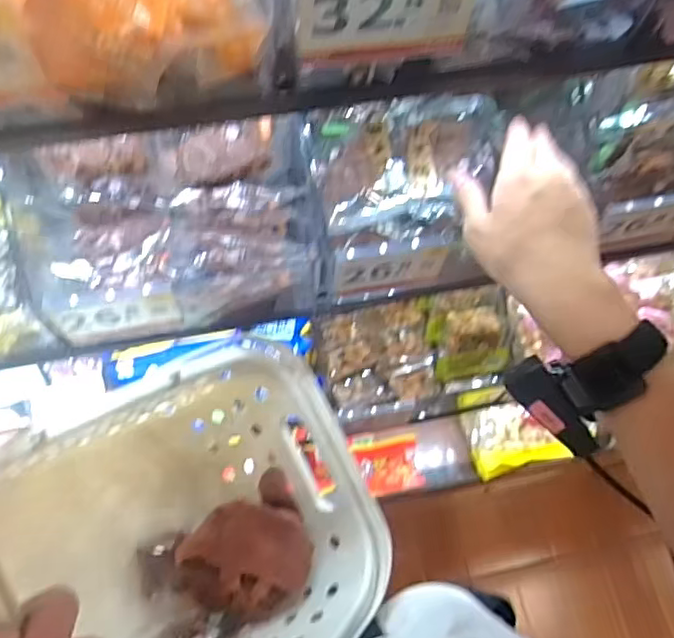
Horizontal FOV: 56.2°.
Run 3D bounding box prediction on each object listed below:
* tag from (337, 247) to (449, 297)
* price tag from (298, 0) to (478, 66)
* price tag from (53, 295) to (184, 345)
[{"bbox_3d":[0.045,-0.038,0.527,0.089,0.042,0.007,-10,50,-8],"label":"tag"},{"bbox_3d":[0.027,-0.157,0.326,0.094,0.059,0.007,-11,66,-5],"label":"price tag"},{"bbox_3d":[-0.169,0.001,0.493,0.089,0.038,0.010,-12,66,-6],"label":"price tag"}]

